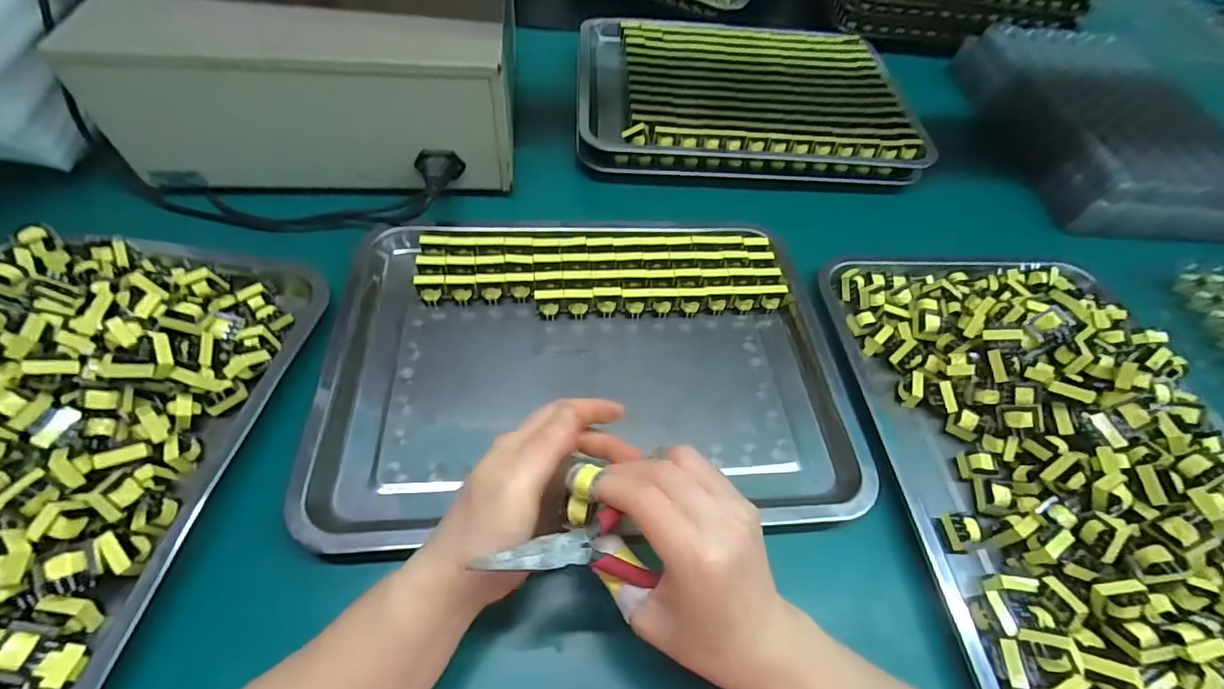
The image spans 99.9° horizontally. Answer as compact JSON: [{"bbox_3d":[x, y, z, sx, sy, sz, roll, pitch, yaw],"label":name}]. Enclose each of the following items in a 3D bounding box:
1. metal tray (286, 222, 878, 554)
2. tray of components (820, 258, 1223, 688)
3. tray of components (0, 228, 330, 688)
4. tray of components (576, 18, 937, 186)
[{"bbox_3d":[-0.020,0.009,0.420,0.392,0.032,0.285,-2,52,-6],"label":"metal tray"},{"bbox_3d":[0.356,0.070,0.379,0.302,0.066,0.389,-2,59,-3],"label":"tray of components"},{"bbox_3d":[-0.375,0.071,0.311,0.257,0.083,0.391,8,56,0],"label":"tray of components"},{"bbox_3d":[0.154,-0.309,0.632,0.389,0.055,0.263,0,56,-5],"label":"tray of components"}]

